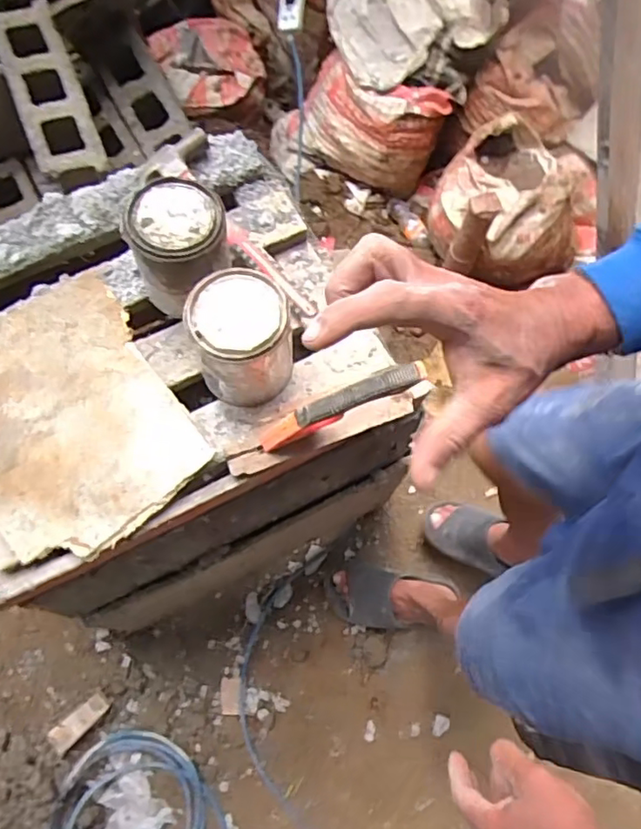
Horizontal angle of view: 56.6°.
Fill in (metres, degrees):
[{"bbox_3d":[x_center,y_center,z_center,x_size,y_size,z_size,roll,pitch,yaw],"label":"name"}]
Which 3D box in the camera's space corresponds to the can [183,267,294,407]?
[{"bbox_3d":[-0.082,-0.081,0.644,0.100,0.116,0.106,2,72,-5],"label":"can"}]

